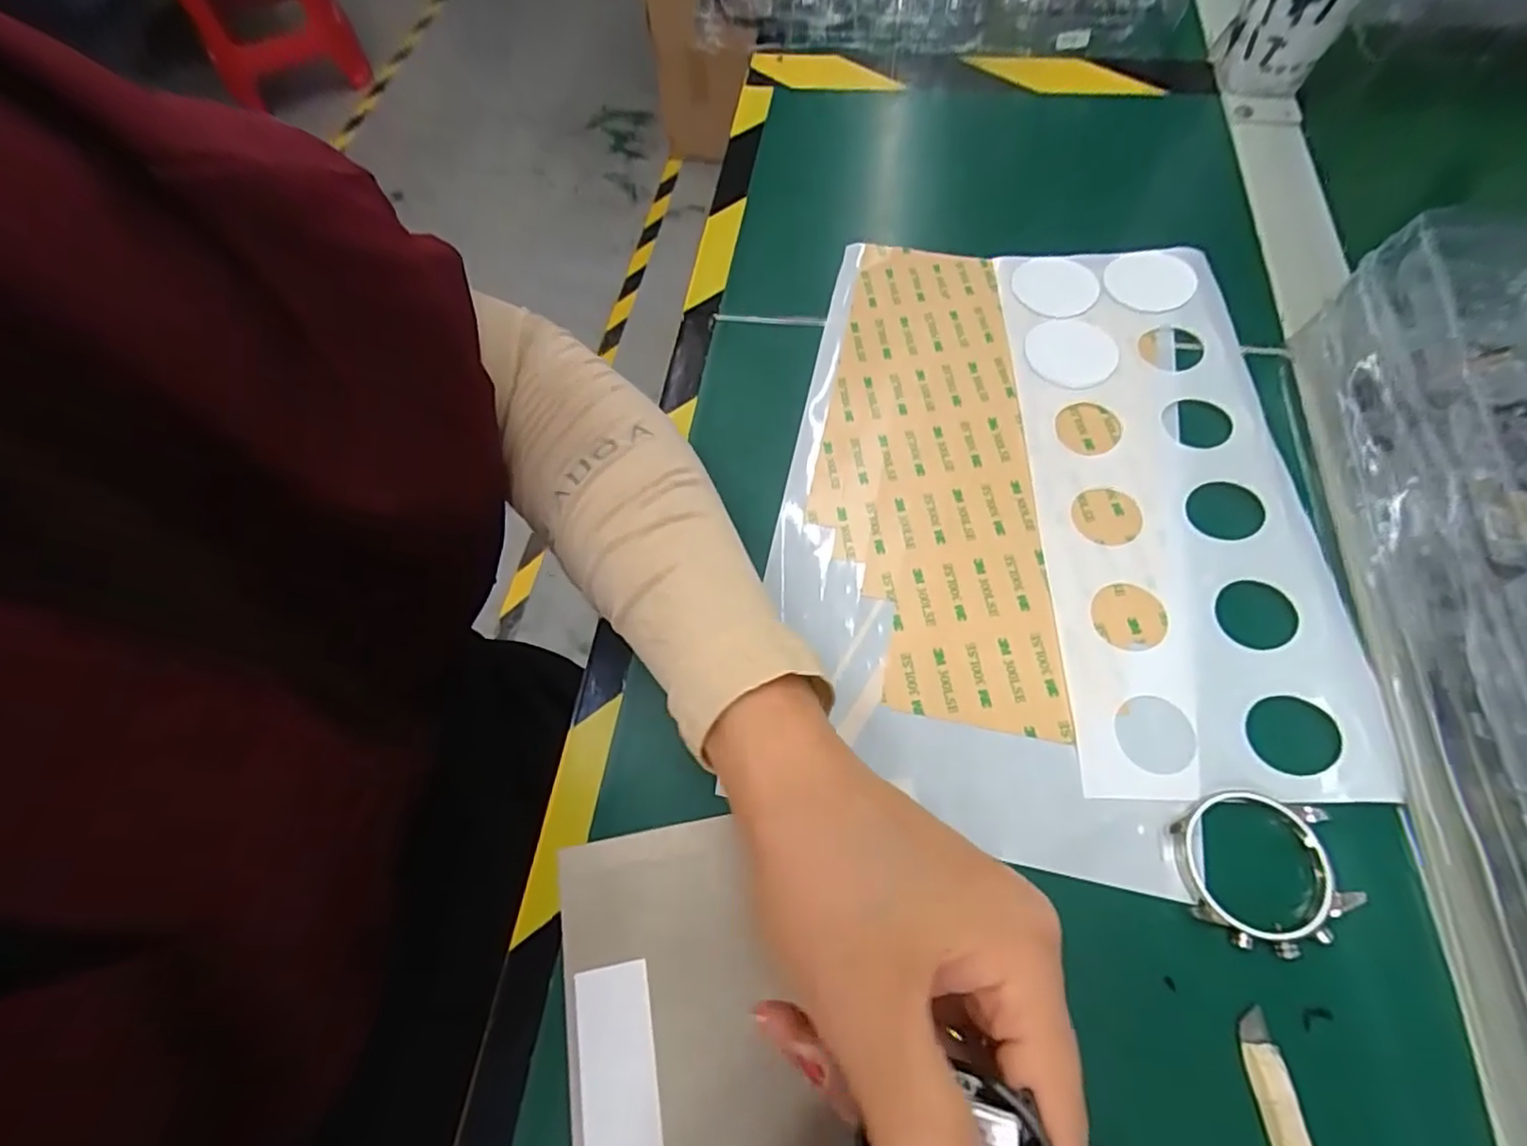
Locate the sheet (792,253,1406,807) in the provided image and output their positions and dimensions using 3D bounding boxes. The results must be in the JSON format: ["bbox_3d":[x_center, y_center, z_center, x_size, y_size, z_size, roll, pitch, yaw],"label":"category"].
[{"bbox_3d":[0.129,-0.048,0.297,0.200,0.007,0.275,3,63,6],"label":"sheet"}]

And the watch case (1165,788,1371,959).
[{"bbox_3d":[0.165,0.098,0.218,0.050,0.006,0.049,3,64,5],"label":"watch case"}]

